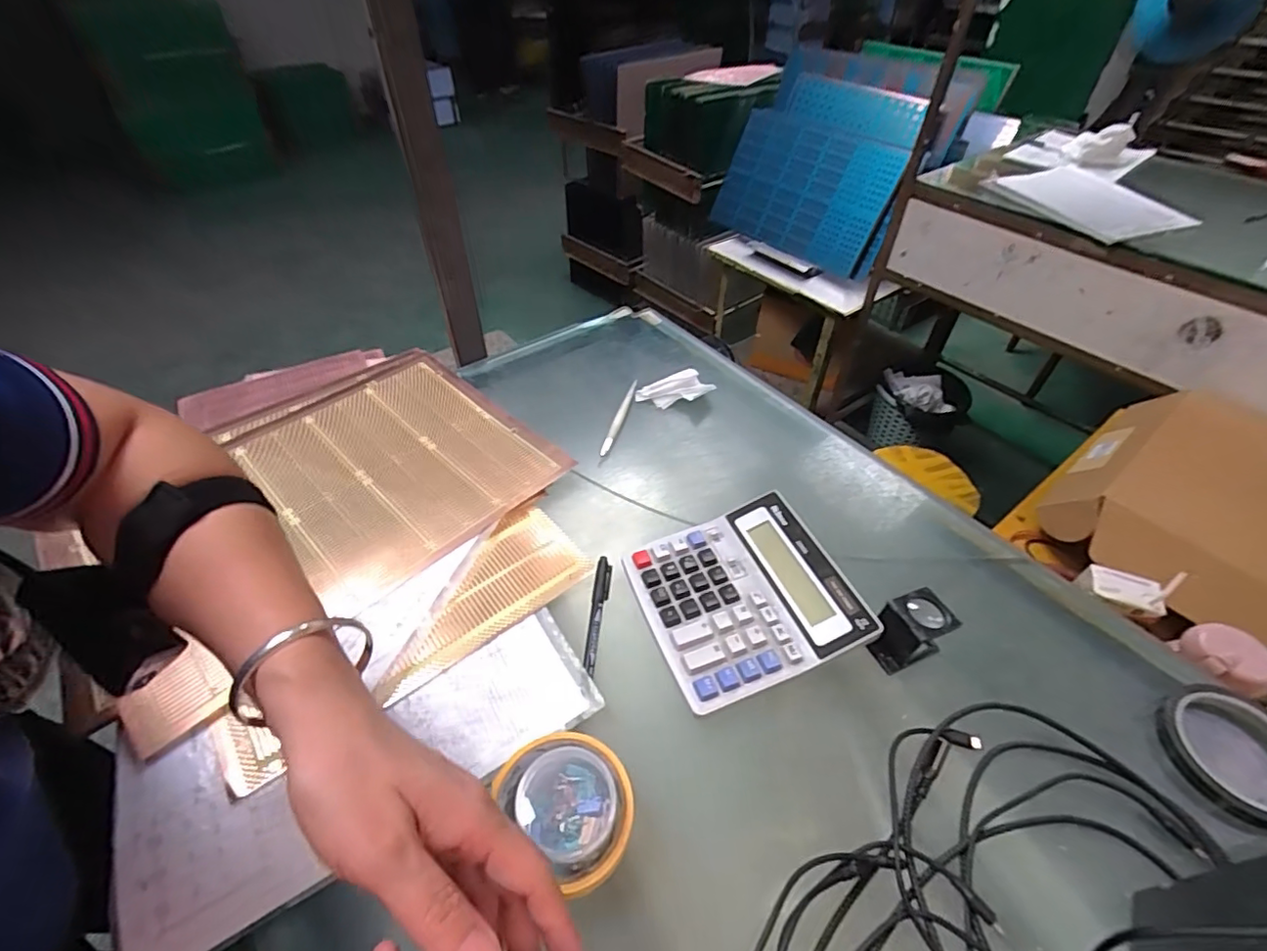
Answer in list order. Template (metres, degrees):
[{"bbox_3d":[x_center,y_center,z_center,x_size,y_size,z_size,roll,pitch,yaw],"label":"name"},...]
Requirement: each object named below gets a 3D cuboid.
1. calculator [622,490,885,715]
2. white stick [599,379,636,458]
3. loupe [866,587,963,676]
[{"bbox_3d":[0.092,0.100,0.481,0.160,0.043,0.154,-15,47,-15],"label":"calculator"},{"bbox_3d":[-0.017,-0.070,0.673,0.011,0.009,0.136,12,45,8],"label":"white stick"},{"bbox_3d":[0.218,0.125,0.456,0.064,0.056,0.039,-17,48,-17],"label":"loupe"}]

